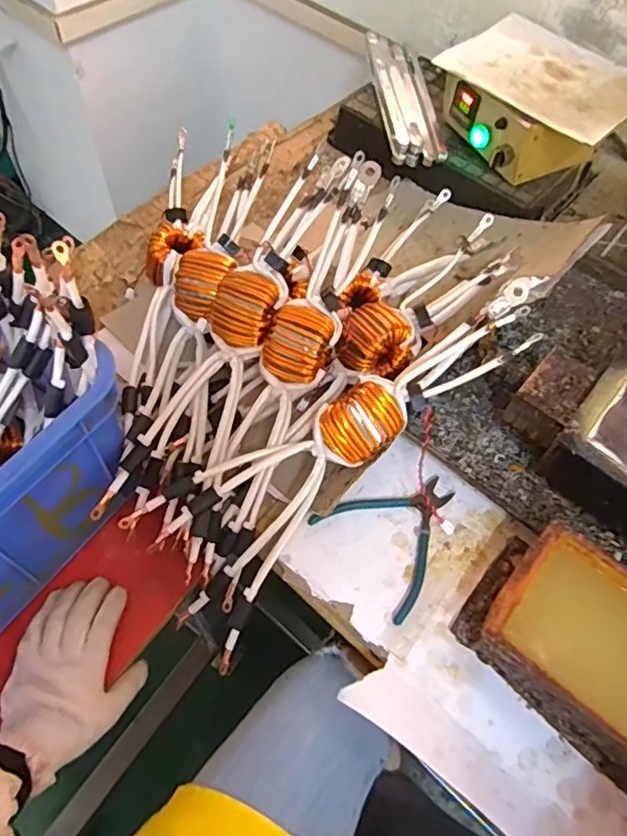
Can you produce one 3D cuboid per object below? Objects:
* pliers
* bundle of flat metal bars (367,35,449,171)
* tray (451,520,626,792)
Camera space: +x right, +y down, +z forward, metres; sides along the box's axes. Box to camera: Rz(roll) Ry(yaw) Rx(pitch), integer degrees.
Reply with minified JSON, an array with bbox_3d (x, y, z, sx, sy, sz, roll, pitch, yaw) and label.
[{"bbox_3d":[0.088,0.108,0.554,0.134,0.014,0.124,-35,67,-21],"label":"pliers"},{"bbox_3d":[0.140,-0.501,0.868,0.082,0.029,0.312,-3,59,-5],"label":"bundle of flat metal bars"},{"bbox_3d":[0.246,0.203,0.480,0.216,0.068,0.139,36,64,17],"label":"tray"}]

